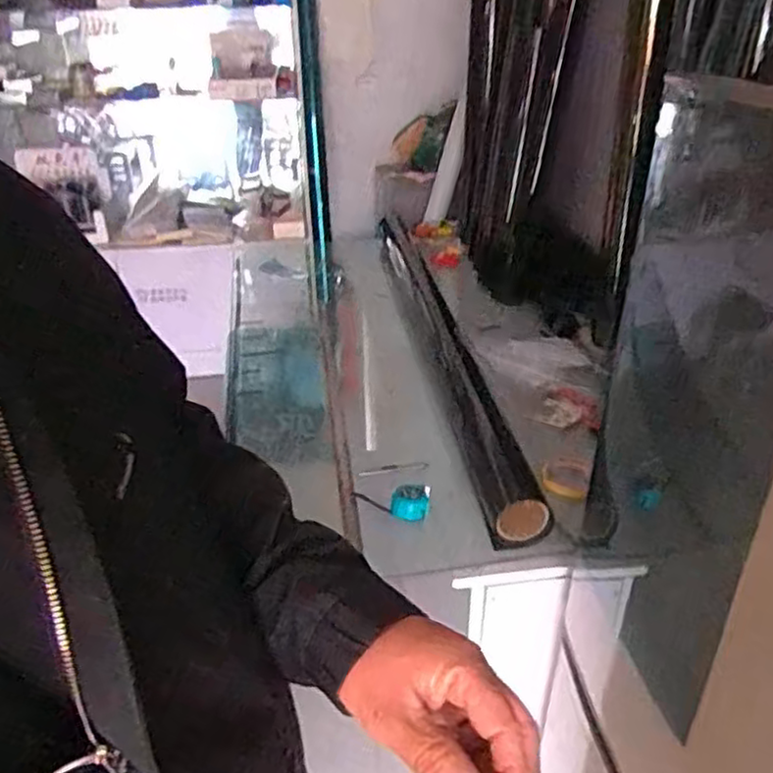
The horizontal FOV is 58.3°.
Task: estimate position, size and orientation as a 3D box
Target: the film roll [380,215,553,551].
[{"bbox_3d":[0.132,-0.093,1.631,0.095,0.085,1.284,-4,30,-7],"label":"film roll"}]

